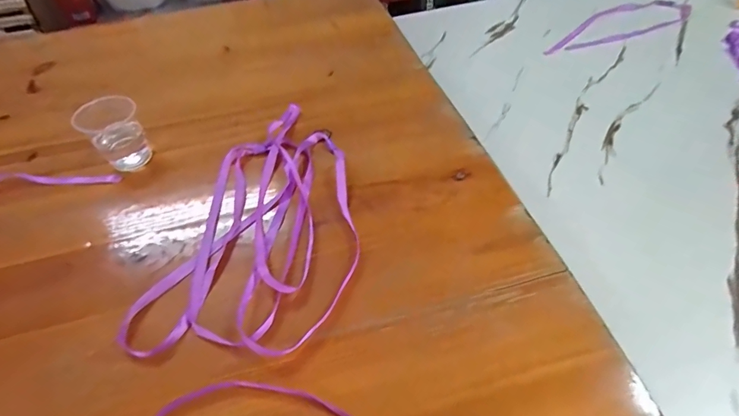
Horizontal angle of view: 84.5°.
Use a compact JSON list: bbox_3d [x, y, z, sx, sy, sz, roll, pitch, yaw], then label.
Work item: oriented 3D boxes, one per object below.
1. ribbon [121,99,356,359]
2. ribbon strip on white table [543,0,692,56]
[{"bbox_3d":[-0.091,0.006,0.414,0.174,0.016,0.309,10,51,11],"label":"ribbon"},{"bbox_3d":[0.429,-0.323,0.718,0.300,0.008,0.090,-19,52,-13],"label":"ribbon strip on white table"}]

